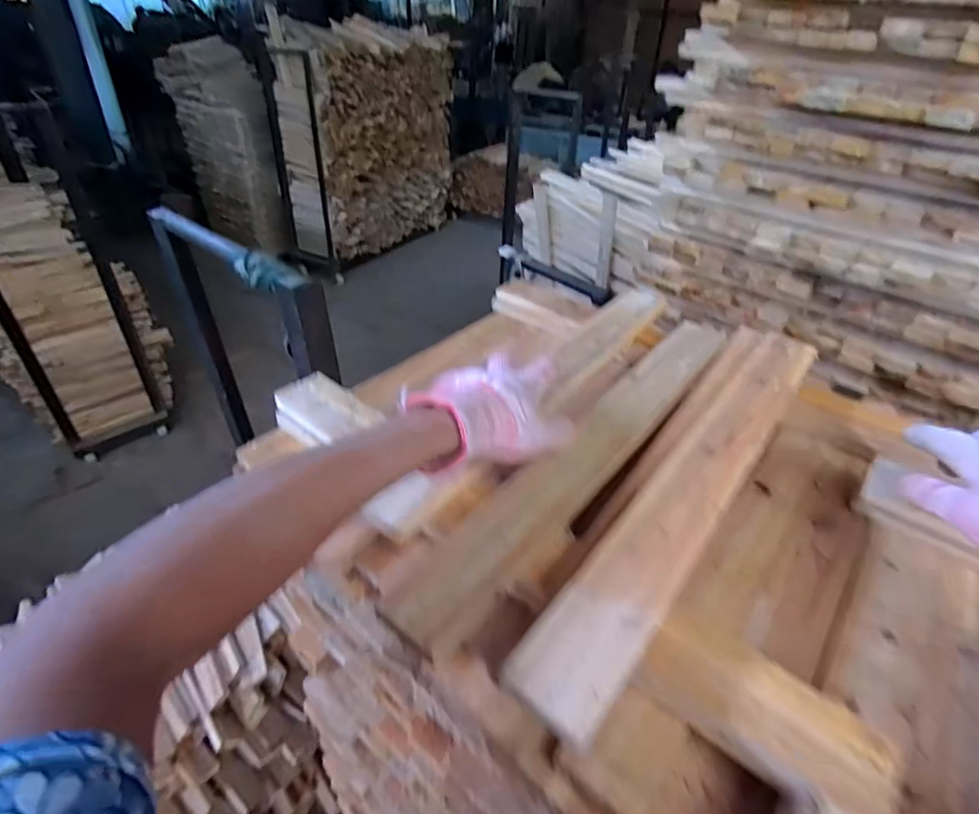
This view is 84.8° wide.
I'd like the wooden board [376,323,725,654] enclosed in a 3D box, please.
[{"bbox_3d":[0.106,0.027,0.484,0.070,0.023,0.502,27,42,30],"label":"wooden board"}]

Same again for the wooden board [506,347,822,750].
[{"bbox_3d":[0.178,0.047,0.438,0.058,0.019,0.493,26,42,29],"label":"wooden board"}]

